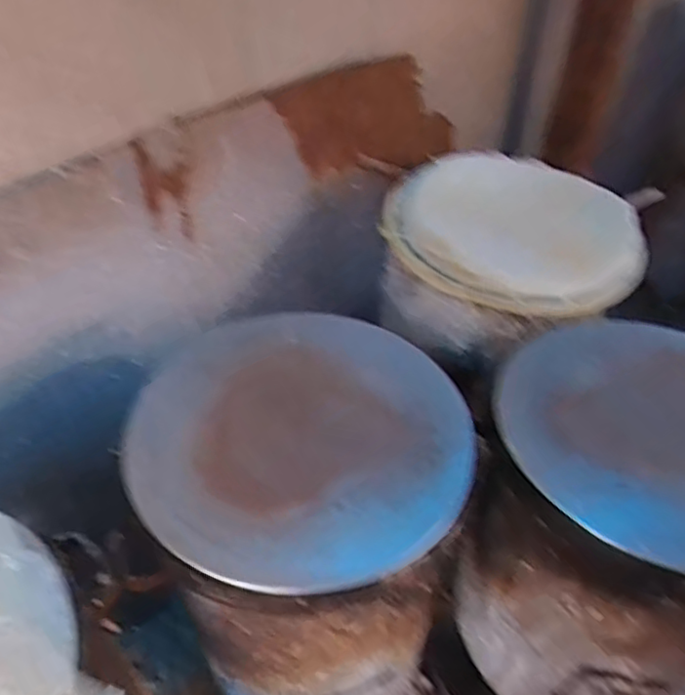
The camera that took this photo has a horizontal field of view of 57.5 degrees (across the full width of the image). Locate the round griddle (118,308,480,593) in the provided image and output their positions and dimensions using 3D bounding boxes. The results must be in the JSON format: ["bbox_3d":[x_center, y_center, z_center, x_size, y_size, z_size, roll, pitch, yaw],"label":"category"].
[{"bbox_3d":[-0.050,0.082,0.703,0.364,0.030,0.383,1,42,-1],"label":"round griddle"}]

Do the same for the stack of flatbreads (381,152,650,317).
[{"bbox_3d":[0.281,-0.198,1.042,0.416,0.063,0.400,26,47,24],"label":"stack of flatbreads"}]

